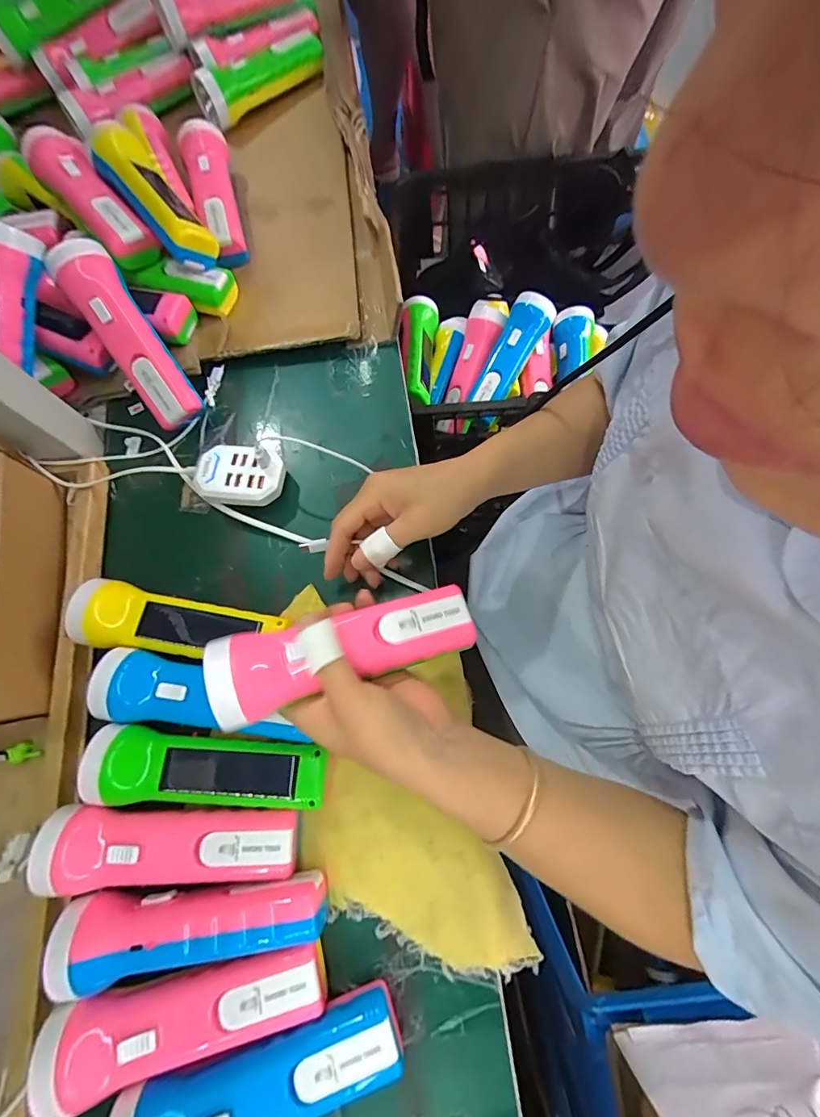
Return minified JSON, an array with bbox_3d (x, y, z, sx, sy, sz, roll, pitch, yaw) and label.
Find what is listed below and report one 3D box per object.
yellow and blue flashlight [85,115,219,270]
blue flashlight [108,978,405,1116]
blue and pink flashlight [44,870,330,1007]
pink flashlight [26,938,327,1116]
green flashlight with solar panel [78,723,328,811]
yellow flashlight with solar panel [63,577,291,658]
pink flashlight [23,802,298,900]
[{"bbox_3d":[-0.254,-0.359,0.450,0.056,0.065,0.186,-36,72,-6],"label":"yellow and blue flashlight"},{"bbox_3d":[-0.086,0.313,0.268,0.165,0.045,0.050,-17,71,0],"label":"blue flashlight"},{"bbox_3d":[-0.138,0.233,0.293,0.167,0.045,0.049,-12,72,2],"label":"blue and pink flashlight"},{"bbox_3d":[-0.134,0.283,0.280,0.168,0.041,0.049,-14,72,1],"label":"pink flashlight"},{"bbox_3d":[-0.141,0.151,0.321,0.163,0.043,0.050,3,73,7],"label":"green flashlight with solar panel"},{"bbox_3d":[-0.178,0.056,0.354,0.161,0.045,0.051,10,74,9],"label":"yellow flashlight with solar panel"},{"bbox_3d":[-0.158,0.192,0.309,0.165,0.044,0.050,-5,72,4],"label":"pink flashlight"}]

